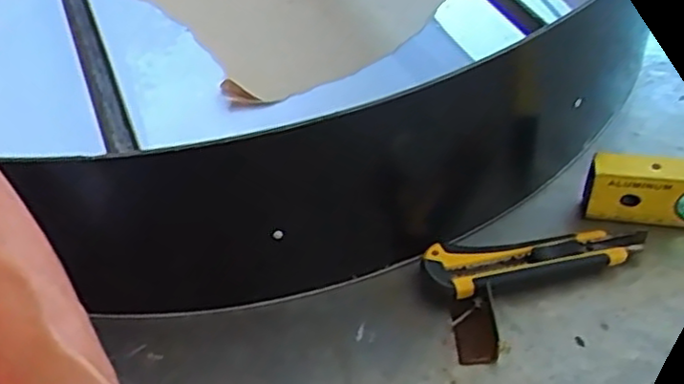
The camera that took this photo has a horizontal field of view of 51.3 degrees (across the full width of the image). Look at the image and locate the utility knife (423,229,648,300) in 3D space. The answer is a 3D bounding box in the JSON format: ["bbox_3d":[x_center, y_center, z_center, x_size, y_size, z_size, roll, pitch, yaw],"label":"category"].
[{"bbox_3d":[0.136,0.045,0.505,0.148,0.027,0.039,-14,46,-4],"label":"utility knife"}]

